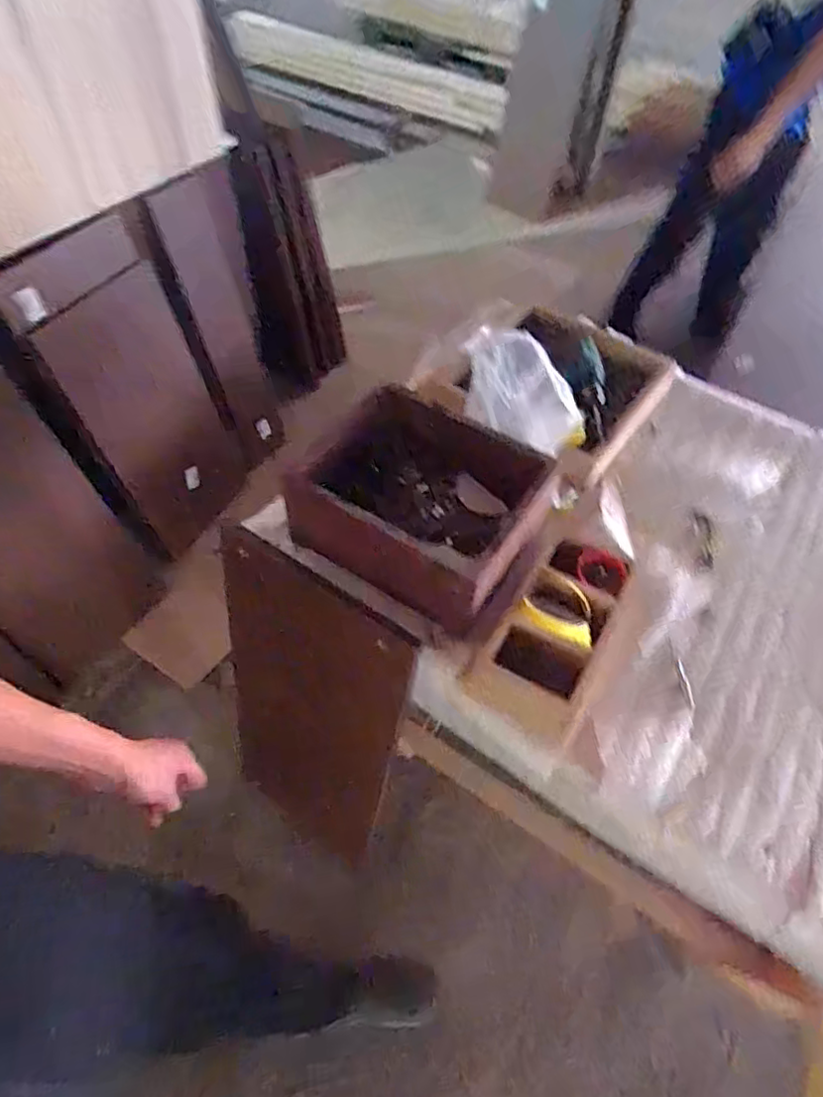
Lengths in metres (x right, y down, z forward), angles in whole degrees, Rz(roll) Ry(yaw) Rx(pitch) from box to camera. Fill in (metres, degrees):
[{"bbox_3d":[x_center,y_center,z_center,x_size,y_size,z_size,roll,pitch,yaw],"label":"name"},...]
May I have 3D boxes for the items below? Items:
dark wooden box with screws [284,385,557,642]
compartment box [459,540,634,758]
[{"bbox_3d":[0.019,-0.070,0.942,0.356,0.139,0.288,32,59,20],"label":"dark wooden box with screws"},{"bbox_3d":[0.201,0.107,0.862,0.147,0.086,0.290,27,57,17],"label":"compartment box"}]

